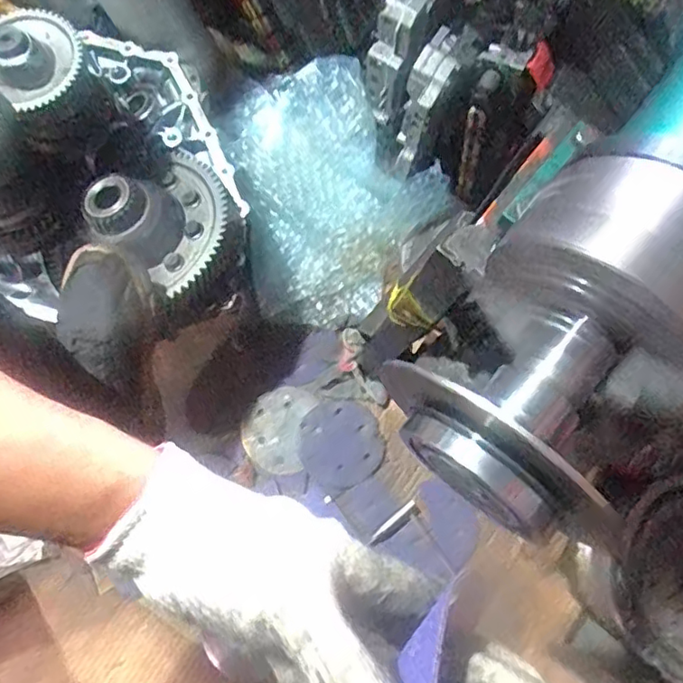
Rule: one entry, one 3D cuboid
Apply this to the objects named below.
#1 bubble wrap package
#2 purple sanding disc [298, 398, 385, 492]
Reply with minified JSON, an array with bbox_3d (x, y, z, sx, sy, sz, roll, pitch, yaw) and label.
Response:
[{"bbox_3d":[-0.024,-0.242,0.863,0.275,0.123,0.397,-16,77,-4],"label":"bubble wrap package"},{"bbox_3d":[-0.002,0.143,0.828,0.112,0.005,0.116,0,78,1],"label":"purple sanding disc"}]

